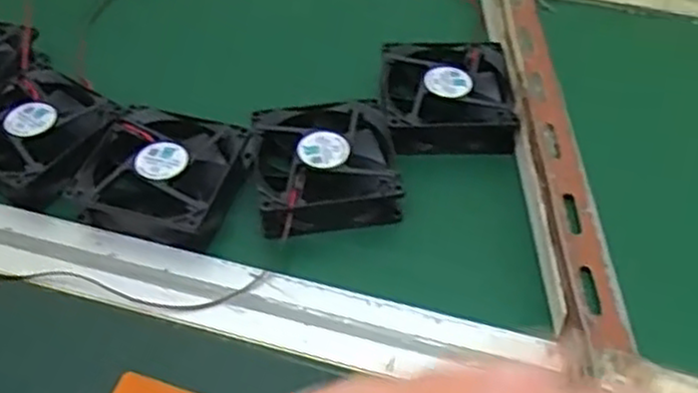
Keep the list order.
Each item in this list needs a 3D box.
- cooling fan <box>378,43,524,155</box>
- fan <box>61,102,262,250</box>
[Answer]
[{"bbox_3d":[0.062,-0.066,0.470,0.081,0.025,0.086,-3,51,-2],"label":"cooling fan"},{"bbox_3d":[-0.104,-0.014,0.423,0.086,0.020,0.085,13,52,12],"label":"fan"}]

